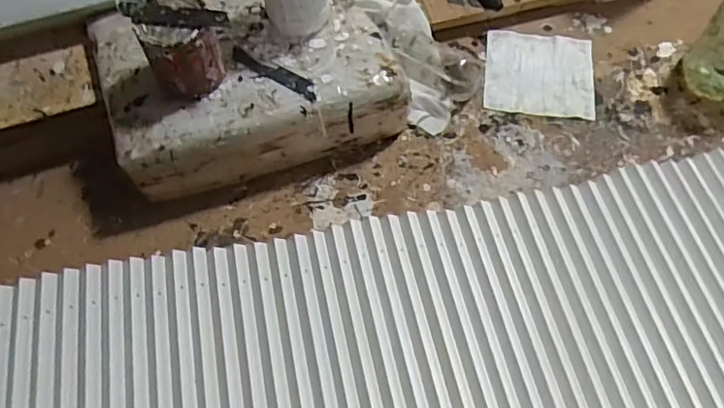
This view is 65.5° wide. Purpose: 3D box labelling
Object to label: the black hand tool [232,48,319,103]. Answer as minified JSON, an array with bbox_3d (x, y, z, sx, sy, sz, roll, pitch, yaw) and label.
[{"bbox_3d":[-0.087,-0.130,0.556,0.103,0.008,0.018,31,70,12],"label":"black hand tool"}]

